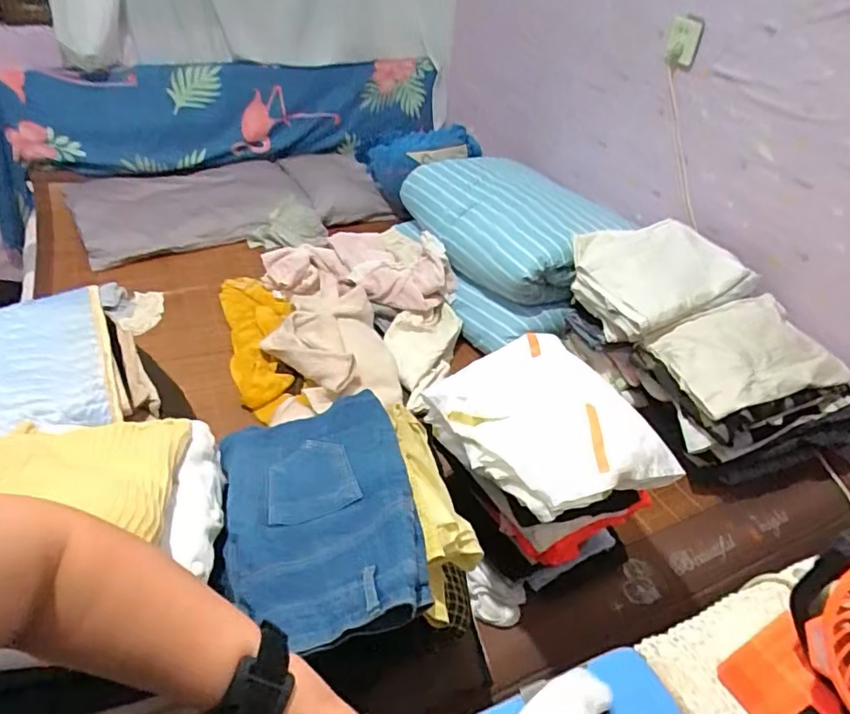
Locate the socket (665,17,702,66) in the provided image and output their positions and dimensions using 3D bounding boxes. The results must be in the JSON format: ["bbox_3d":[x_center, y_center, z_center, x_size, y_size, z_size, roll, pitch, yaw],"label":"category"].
[{"bbox_3d":[0.576,-0.706,1.266,0.063,0.088,0.027,20,41,18],"label":"socket"}]

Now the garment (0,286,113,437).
[{"bbox_3d":[-0.565,0.013,0.773,0.231,0.062,0.259,-17,44,-25],"label":"garment"}]

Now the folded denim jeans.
[{"bbox_3d":[-0.113,0.158,0.597,0.198,0.044,0.318,-19,34,-6],"label":"folded denim jeans"}]

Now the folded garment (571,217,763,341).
[{"bbox_3d":[0.486,-0.163,1.210,0.299,0.136,0.277,-9,41,-17],"label":"folded garment"}]

